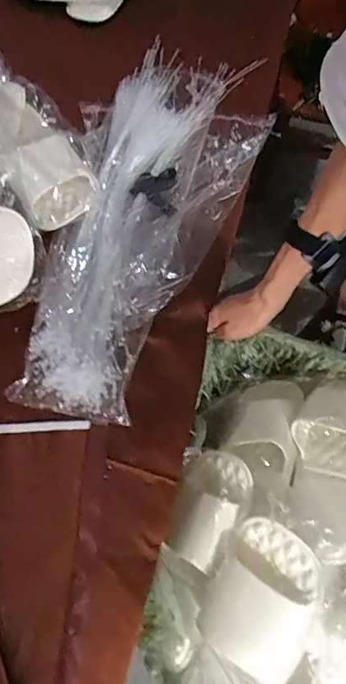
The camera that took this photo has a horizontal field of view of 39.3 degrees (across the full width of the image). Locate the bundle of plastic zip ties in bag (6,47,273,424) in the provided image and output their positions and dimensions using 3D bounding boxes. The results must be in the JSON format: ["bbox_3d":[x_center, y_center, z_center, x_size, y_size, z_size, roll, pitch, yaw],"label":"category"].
[{"bbox_3d":[-0.044,-0.160,0.619,0.216,0.040,0.518,20,69,6],"label":"bundle of plastic zip ties in bag"}]

